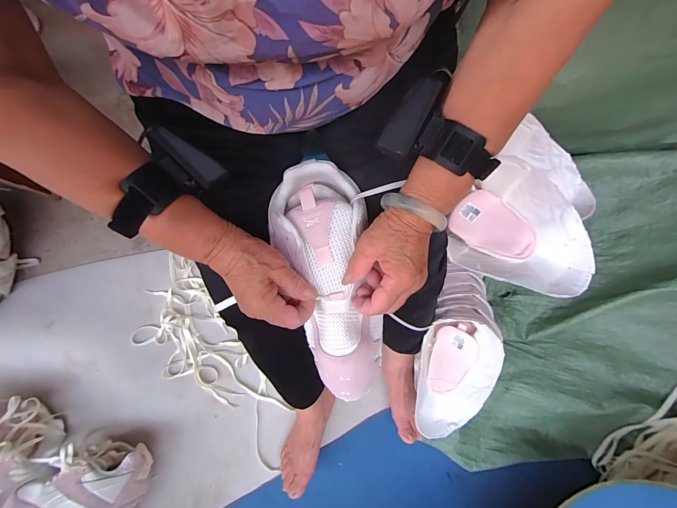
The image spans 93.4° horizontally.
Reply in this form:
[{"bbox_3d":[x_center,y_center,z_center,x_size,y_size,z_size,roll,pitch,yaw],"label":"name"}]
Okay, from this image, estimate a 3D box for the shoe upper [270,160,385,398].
[{"bbox_3d":[-0.010,0.032,0.363,0.101,0.058,0.267,-11,90,-3],"label":"shoe upper"}]

